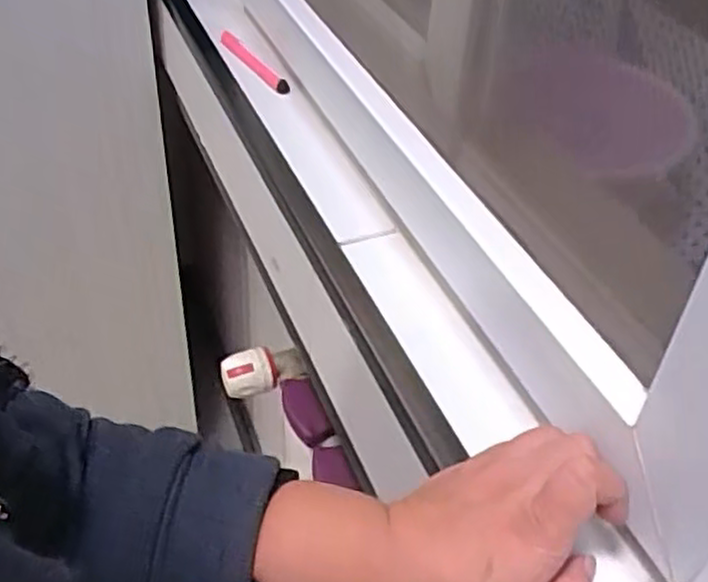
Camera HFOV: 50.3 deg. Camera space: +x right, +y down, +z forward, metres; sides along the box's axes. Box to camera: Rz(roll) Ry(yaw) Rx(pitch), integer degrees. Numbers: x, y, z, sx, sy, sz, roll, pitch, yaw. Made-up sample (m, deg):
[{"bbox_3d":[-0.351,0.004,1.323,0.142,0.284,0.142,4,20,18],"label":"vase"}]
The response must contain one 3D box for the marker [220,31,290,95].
[{"bbox_3d":[-0.093,-0.210,0.691,0.014,0.016,0.113,-21,47,-25],"label":"marker"}]

